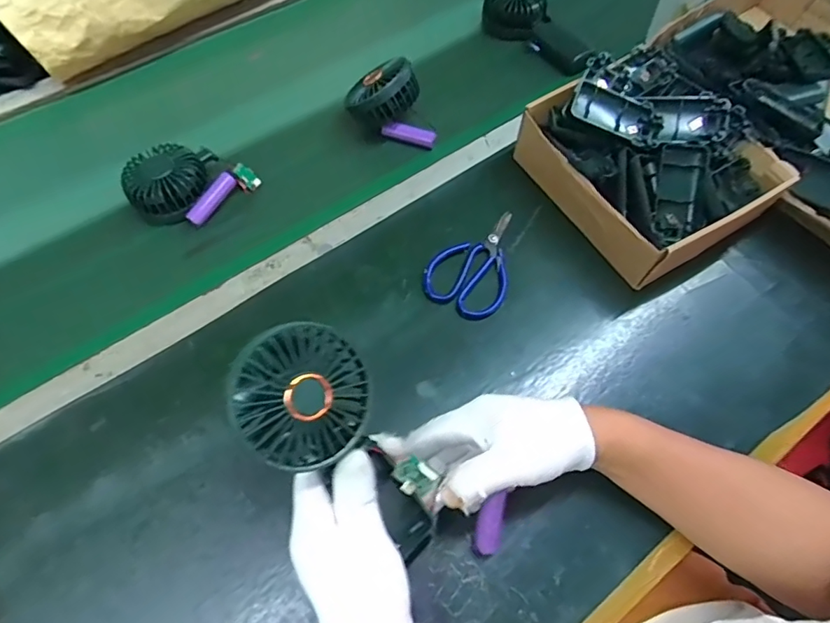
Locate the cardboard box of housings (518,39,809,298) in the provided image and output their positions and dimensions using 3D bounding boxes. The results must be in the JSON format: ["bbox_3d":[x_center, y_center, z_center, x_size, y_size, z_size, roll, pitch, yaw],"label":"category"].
[{"bbox_3d":[0.242,-0.156,0.530,0.198,0.086,0.214,-31,67,-15],"label":"cardboard box of housings"}]

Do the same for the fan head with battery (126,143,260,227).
[{"bbox_3d":[-0.246,-0.145,0.556,0.127,0.037,0.089,-25,62,-13],"label":"fan head with battery"}]

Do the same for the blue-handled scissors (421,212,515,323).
[{"bbox_3d":[0.066,-0.051,0.514,0.080,0.013,0.119,29,65,17],"label":"blue-handled scissors"}]

